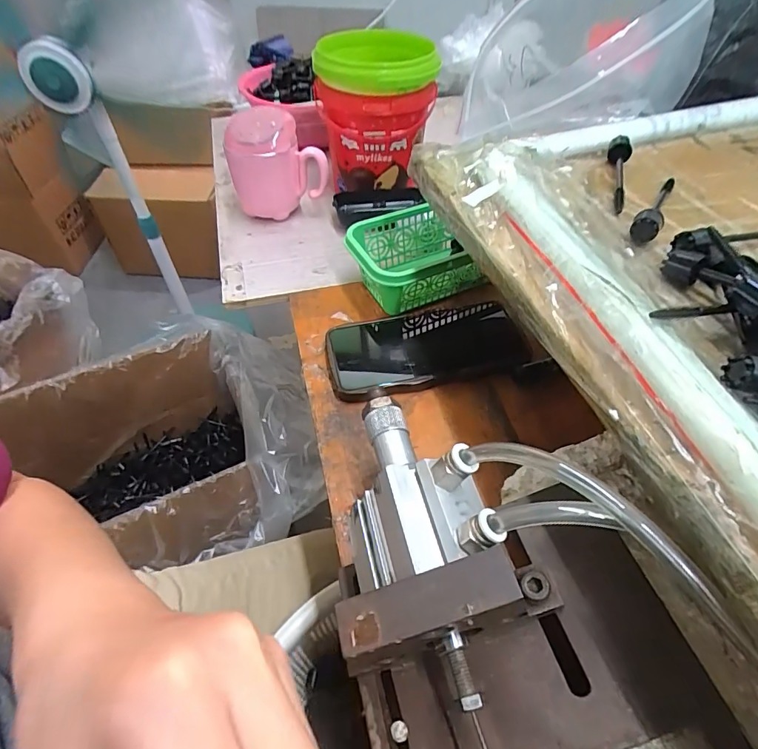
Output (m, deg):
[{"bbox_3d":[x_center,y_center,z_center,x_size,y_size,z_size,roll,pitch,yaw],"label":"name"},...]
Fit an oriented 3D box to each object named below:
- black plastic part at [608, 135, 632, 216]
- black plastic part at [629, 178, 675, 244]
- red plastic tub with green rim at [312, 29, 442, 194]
[{"bbox_3d":[0.160,-0.136,0.295,0.015,0.016,0.081,17,51,16],"label":"black plastic part"},{"bbox_3d":[0.172,-0.104,0.268,0.014,0.014,0.082,30,55,22],"label":"black plastic part"},{"bbox_3d":[-0.004,-0.301,0.523,0.132,0.153,0.138,-9,49,-7],"label":"red plastic tub with green rim"}]

